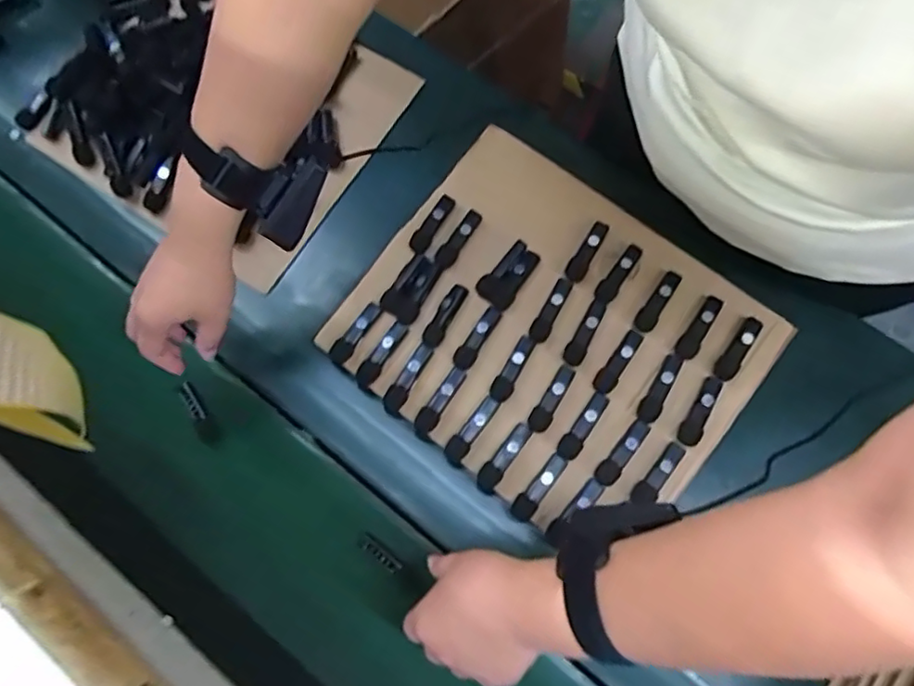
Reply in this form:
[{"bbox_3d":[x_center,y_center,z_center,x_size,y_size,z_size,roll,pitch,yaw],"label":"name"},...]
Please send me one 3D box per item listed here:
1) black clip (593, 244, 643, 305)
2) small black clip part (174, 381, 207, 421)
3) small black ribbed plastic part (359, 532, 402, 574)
[{"bbox_3d":[0.152,-0.066,0.579,0.019,0.006,0.068,31,83,11],"label":"black clip"},{"bbox_3d":[-0.262,0.057,0.602,0.014,0.007,0.046,-37,77,-3],"label":"small black clip part"},{"bbox_3d":[-0.069,0.190,0.553,0.042,0.013,0.013,36,84,12],"label":"small black ribbed plastic part"}]

